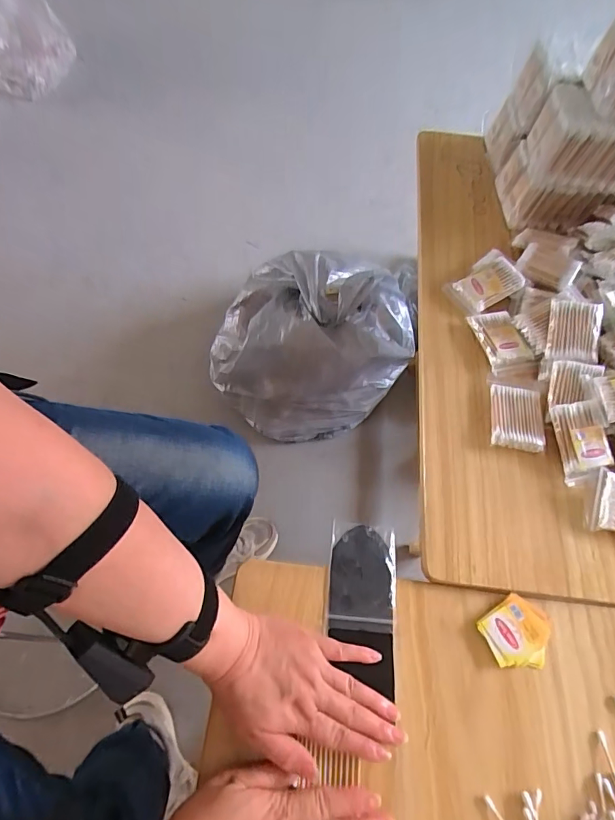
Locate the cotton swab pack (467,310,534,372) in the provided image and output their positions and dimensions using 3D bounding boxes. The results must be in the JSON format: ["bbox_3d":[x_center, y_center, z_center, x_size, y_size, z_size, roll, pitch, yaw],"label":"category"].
[{"bbox_3d":[0.241,-0.088,0.575,0.053,0.016,0.084,-9,62,-7],"label":"cotton swab pack"}]

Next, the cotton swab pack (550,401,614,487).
[{"bbox_3d":[0.299,0.034,0.497,0.052,0.015,0.087,-5,82,3],"label":"cotton swab pack"}]

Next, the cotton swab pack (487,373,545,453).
[{"bbox_3d":[0.240,0.001,0.526,0.061,0.019,0.092,8,61,2],"label":"cotton swab pack"}]

